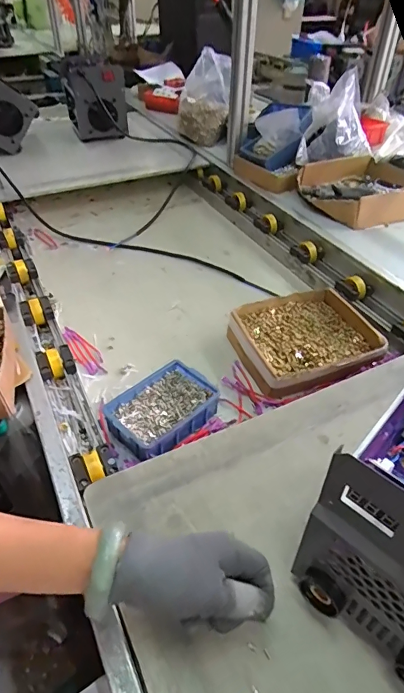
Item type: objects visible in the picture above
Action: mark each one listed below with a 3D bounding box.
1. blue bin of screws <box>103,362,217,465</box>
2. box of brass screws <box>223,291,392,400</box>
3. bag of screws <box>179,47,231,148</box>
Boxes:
[{"bbox_3d":[-0.054,0.092,0.623,0.108,0.042,0.155,33,51,31],"label":"blue bin of screws"},{"bbox_3d":[0.173,-0.016,0.741,0.230,0.043,0.212,-16,44,-18],"label":"box of brass screws"},{"bbox_3d":[0.012,-0.745,1.322,0.157,0.225,0.189,3,42,3],"label":"bag of screws"}]

